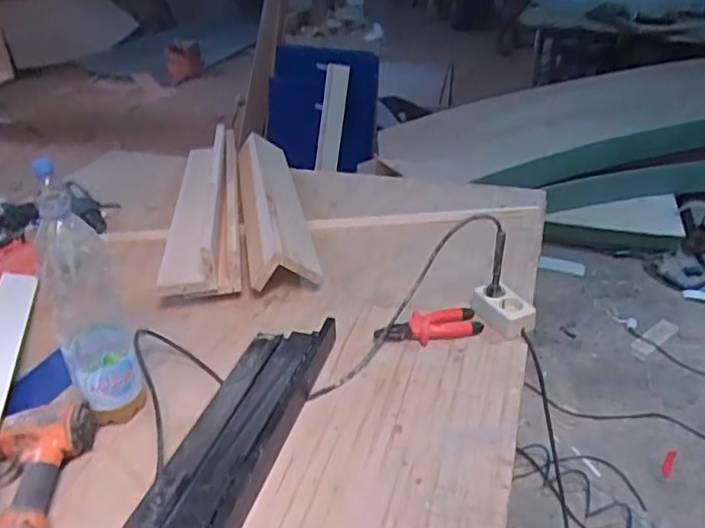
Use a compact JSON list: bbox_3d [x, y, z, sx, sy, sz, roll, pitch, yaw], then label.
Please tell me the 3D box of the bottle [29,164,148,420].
[{"bbox_3d":[-0.341,0.064,0.799,0.090,0.333,0.081,-13,33,-19],"label":"bottle"}]

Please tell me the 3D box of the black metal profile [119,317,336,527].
[{"bbox_3d":[-0.166,0.245,0.755,0.140,0.043,0.555,8,32,14],"label":"black metal profile"}]

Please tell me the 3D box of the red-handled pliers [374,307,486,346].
[{"bbox_3d":[0.125,0.098,1.005,0.178,0.034,0.059,-7,32,-10],"label":"red-handled pliers"}]

